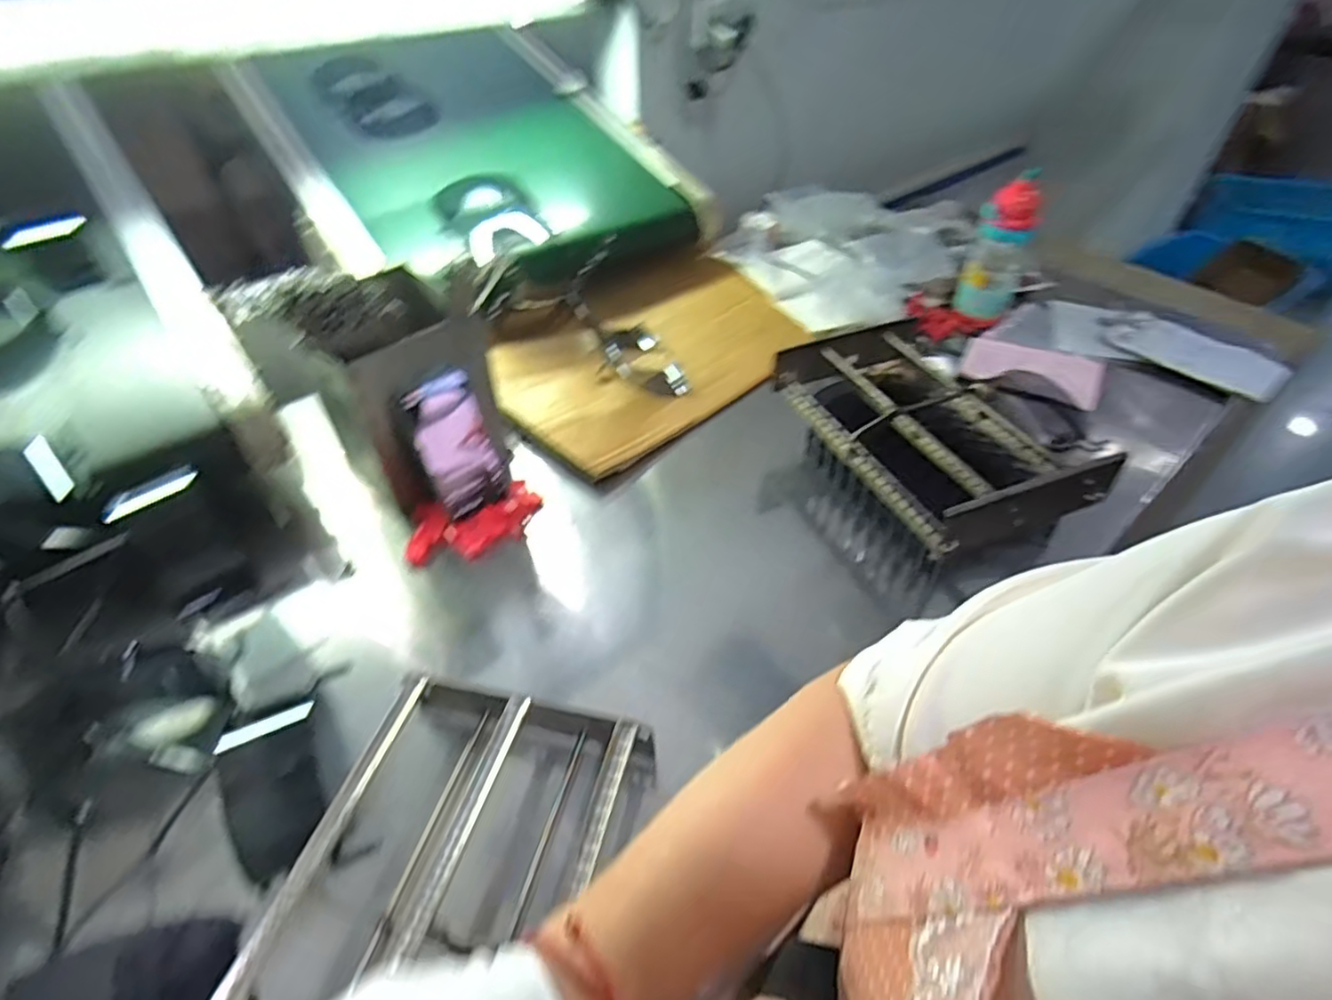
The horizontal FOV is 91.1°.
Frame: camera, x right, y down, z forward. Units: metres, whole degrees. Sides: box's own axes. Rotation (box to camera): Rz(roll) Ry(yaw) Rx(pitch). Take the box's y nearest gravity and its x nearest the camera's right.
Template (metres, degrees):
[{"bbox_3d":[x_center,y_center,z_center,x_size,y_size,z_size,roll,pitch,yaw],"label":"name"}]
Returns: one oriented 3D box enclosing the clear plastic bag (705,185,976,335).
[{"bbox_3d":[0.336,-0.469,1.191,0.488,0.078,0.402,-33,53,-30],"label":"clear plastic bag"}]

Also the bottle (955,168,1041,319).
[{"bbox_3d":[0.504,-0.370,0.998,0.083,0.205,0.070,-30,52,-28],"label":"bottle"}]

